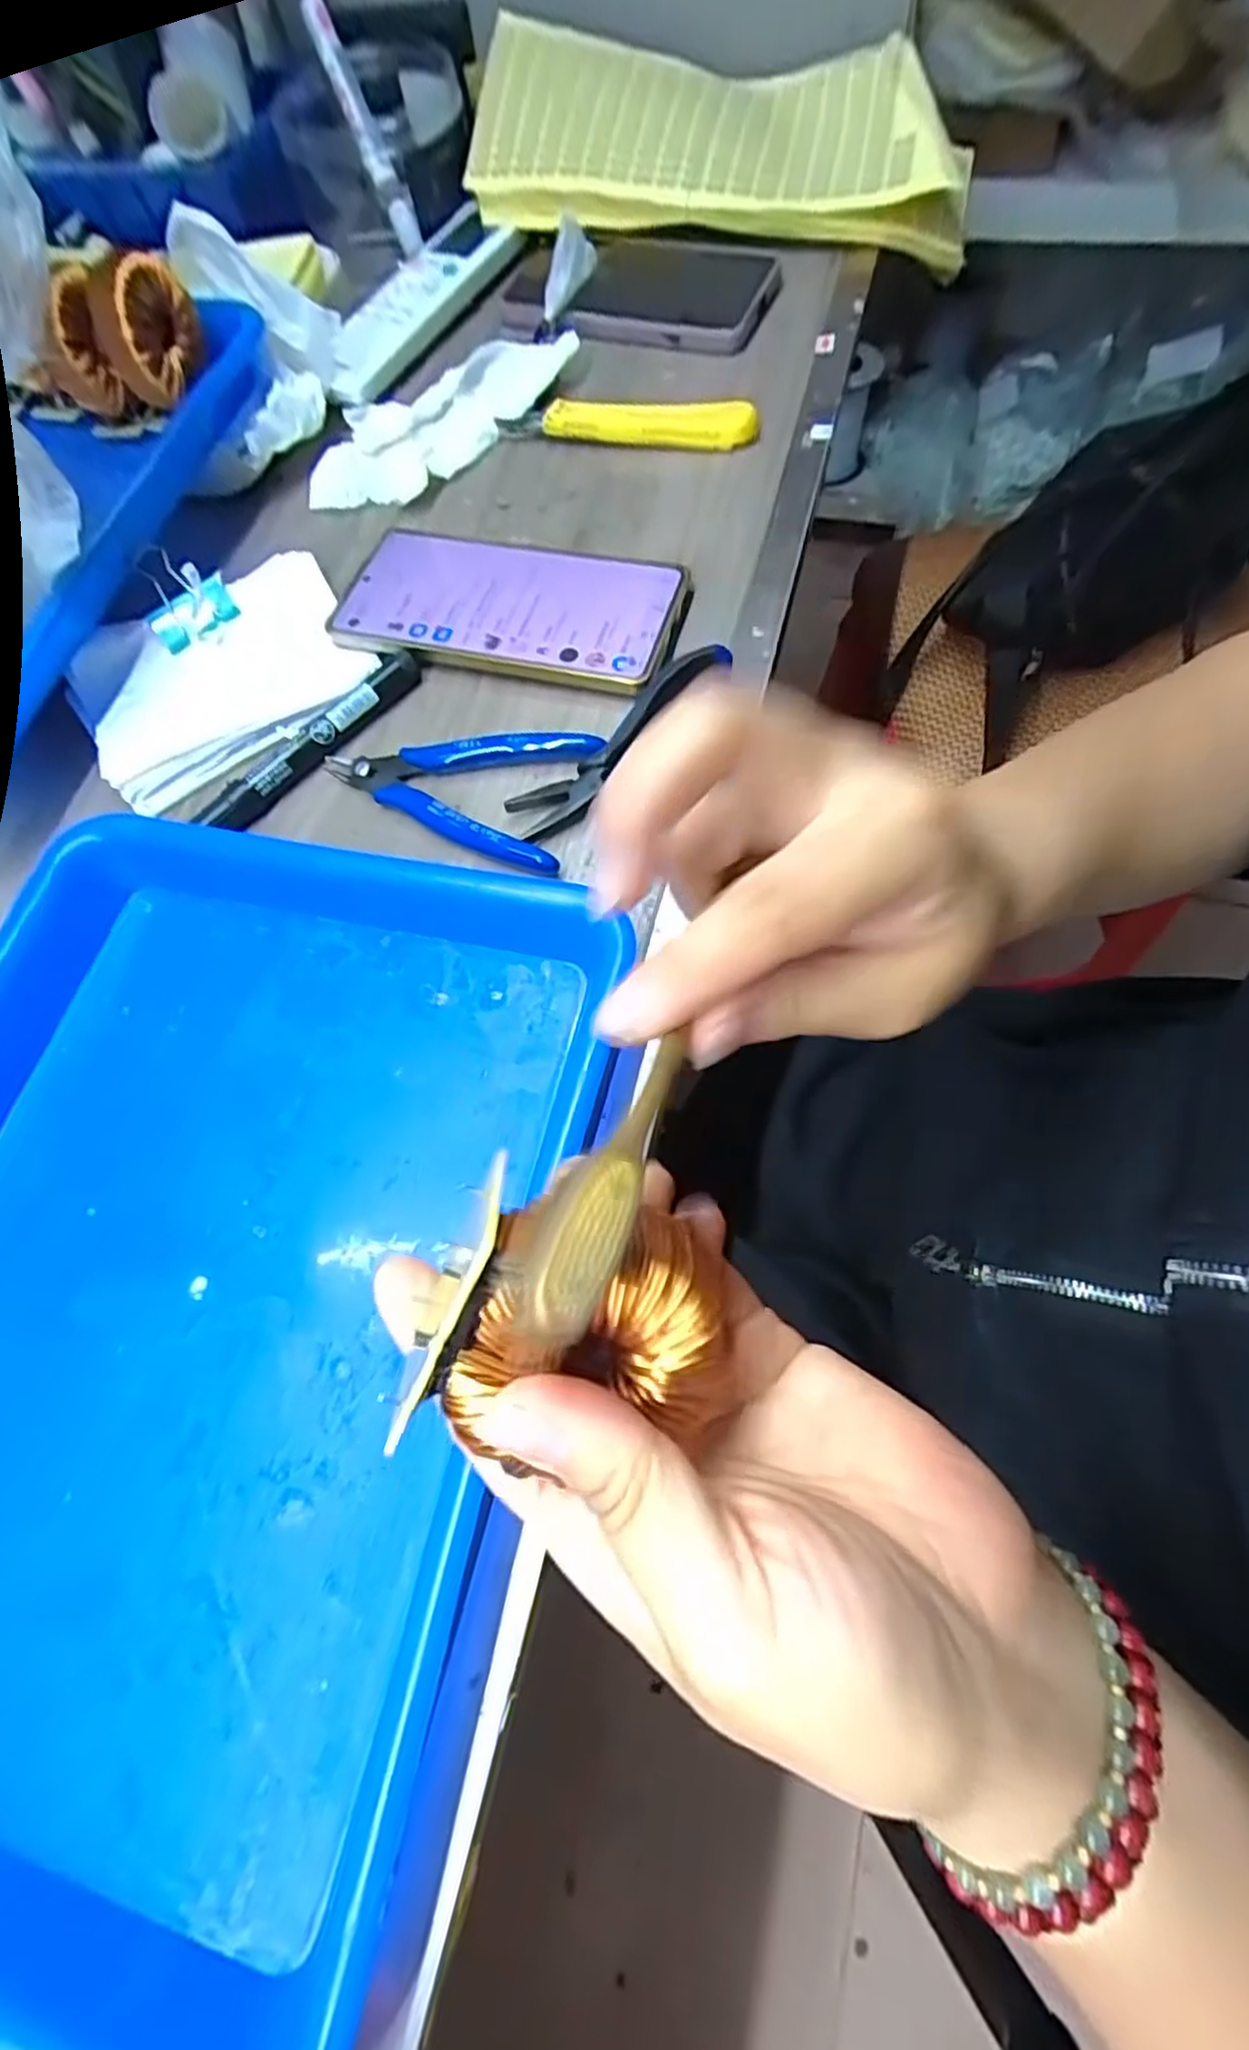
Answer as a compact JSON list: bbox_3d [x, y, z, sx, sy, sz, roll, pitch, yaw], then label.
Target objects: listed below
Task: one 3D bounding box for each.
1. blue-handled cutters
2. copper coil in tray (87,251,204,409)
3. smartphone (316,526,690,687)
[{"bbox_3d":[-0.075,-0.107,0.316,0.118,0.019,0.063,16,71,12],"label":"blue-handled cutters"},{"bbox_3d":[-0.240,-0.352,0.363,0.029,0.049,0.047,5,65,6],"label":"copper coil in tray"},{"bbox_3d":[-0.056,-0.203,0.347,0.165,0.011,0.082,11,70,10],"label":"smartphone"}]

